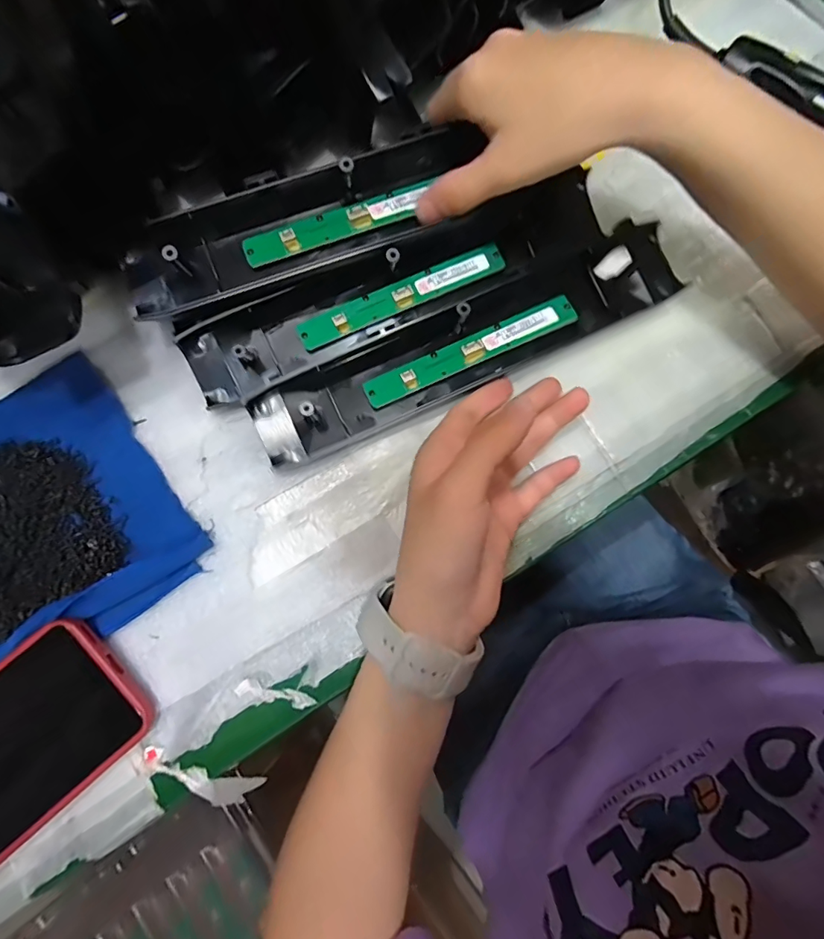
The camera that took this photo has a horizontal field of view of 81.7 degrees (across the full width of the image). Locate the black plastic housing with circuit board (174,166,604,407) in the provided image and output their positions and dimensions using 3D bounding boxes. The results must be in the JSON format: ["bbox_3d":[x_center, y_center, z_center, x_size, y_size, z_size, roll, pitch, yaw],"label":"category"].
[{"bbox_3d":[-0.010,-0.117,0.300,0.270,0.016,0.060,-26,79,-4],"label":"black plastic housing with circuit board"}]

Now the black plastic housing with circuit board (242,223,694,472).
[{"bbox_3d":[0.032,-0.081,0.293,0.270,0.021,0.057,-24,79,-3],"label":"black plastic housing with circuit board"}]

